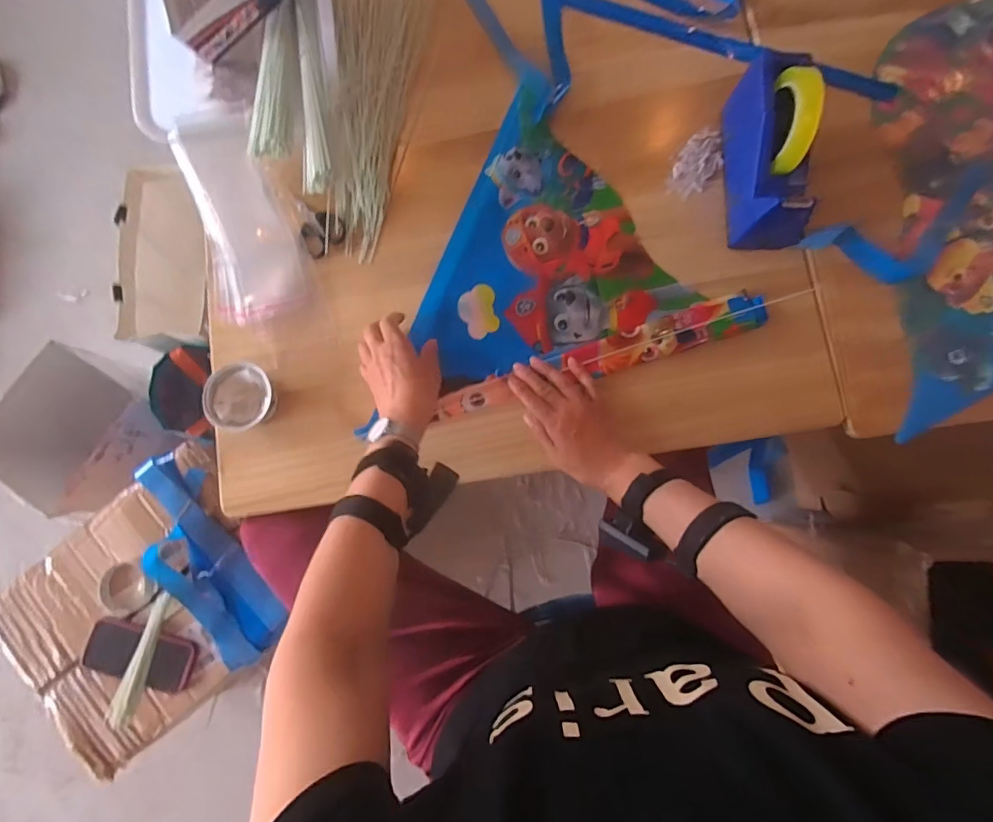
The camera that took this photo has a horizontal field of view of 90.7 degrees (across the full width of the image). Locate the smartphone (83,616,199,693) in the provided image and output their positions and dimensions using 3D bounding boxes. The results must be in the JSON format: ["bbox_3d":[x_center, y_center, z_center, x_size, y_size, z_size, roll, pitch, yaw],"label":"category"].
[{"bbox_3d":[-0.570,0.389,0.780,0.176,0.012,0.085,12,83,3],"label":"smartphone"}]

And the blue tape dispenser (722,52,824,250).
[{"bbox_3d":[0.342,-0.321,0.601,0.076,0.122,0.211,2,83,1],"label":"blue tape dispenser"}]

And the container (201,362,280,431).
[{"bbox_3d":[-0.314,-0.016,0.609,0.079,0.032,0.080,0,83,1],"label":"container"}]

